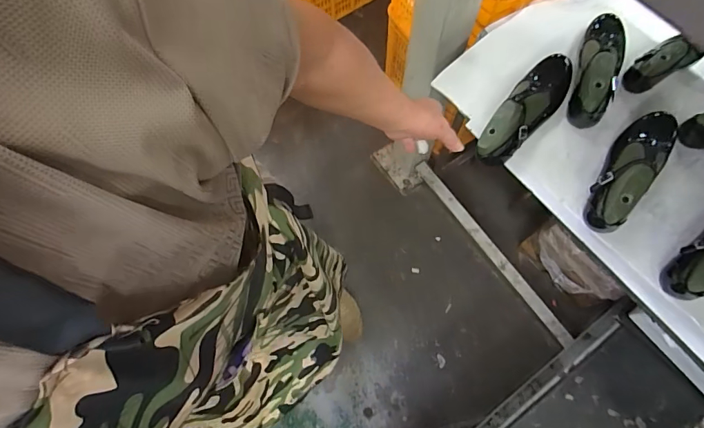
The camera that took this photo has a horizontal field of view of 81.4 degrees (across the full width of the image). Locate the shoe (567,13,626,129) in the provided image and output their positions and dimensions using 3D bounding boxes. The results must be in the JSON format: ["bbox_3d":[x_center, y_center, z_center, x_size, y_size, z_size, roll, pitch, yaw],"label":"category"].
[{"bbox_3d":[0.467,-0.288,0.762,0.079,0.080,0.255,24,73,10],"label":"shoe"}]

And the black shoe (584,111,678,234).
[{"bbox_3d":[0.484,-0.083,0.699,0.091,0.100,0.241,38,76,14],"label":"black shoe"}]

